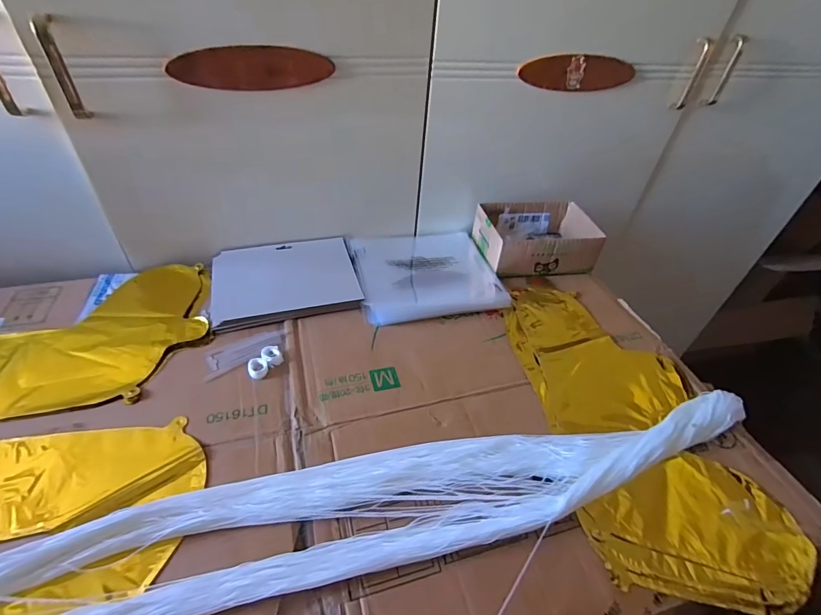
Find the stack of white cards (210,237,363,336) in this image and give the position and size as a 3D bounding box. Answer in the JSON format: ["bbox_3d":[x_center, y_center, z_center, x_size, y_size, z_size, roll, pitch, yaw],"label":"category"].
[{"bbox_3d":[-0.183,-0.044,0.616,0.203,0.012,0.164,-11,47,-17],"label":"stack of white cards"}]

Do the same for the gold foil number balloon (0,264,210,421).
[{"bbox_3d":[-0.473,0.048,0.509,0.410,0.019,0.226,-11,47,-18],"label":"gold foil number balloon"}]

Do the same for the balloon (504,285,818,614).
[{"bbox_3d":[0.261,0.118,0.506,0.212,0.011,0.408,-1,45,-8],"label":"balloon"}]

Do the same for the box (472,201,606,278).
[{"bbox_3d":[0.215,-0.122,0.708,0.187,0.061,0.148,-4,45,-11],"label":"box"}]

